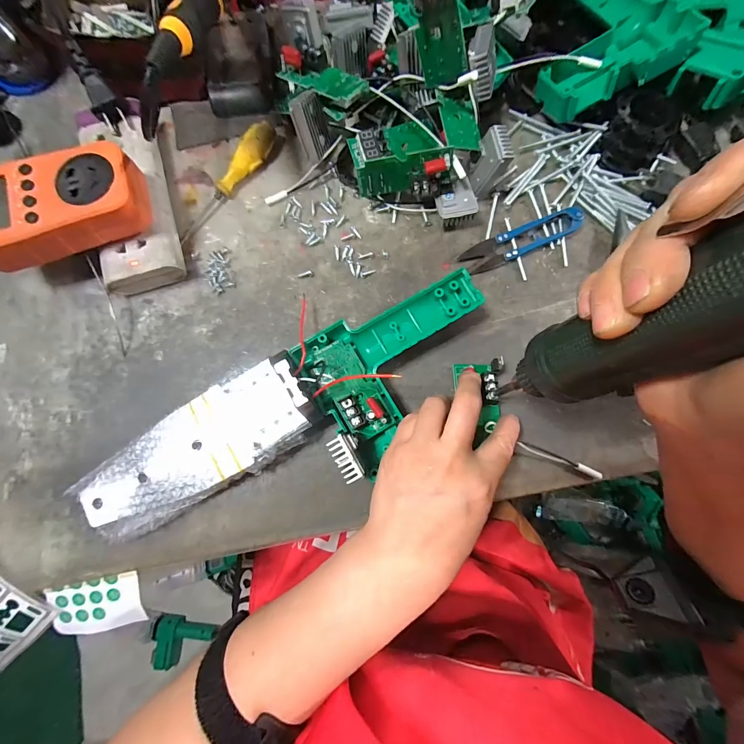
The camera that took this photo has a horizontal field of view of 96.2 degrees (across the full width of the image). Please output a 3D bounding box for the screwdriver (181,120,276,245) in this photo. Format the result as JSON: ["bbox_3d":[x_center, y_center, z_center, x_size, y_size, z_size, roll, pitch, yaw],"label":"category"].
[{"bbox_3d":[-0.130,-0.172,0.303,0.019,0.020,0.129,32,81,5],"label":"screwdriver"}]

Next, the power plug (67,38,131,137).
[{"bbox_3d":[-0.231,-0.237,0.280,0.020,0.011,0.065,-23,113,-5],"label":"power plug"}]

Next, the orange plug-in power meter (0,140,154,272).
[{"bbox_3d":[-0.239,-0.126,0.253,0.122,0.030,0.065,-16,81,-4],"label":"orange plug-in power meter"}]

